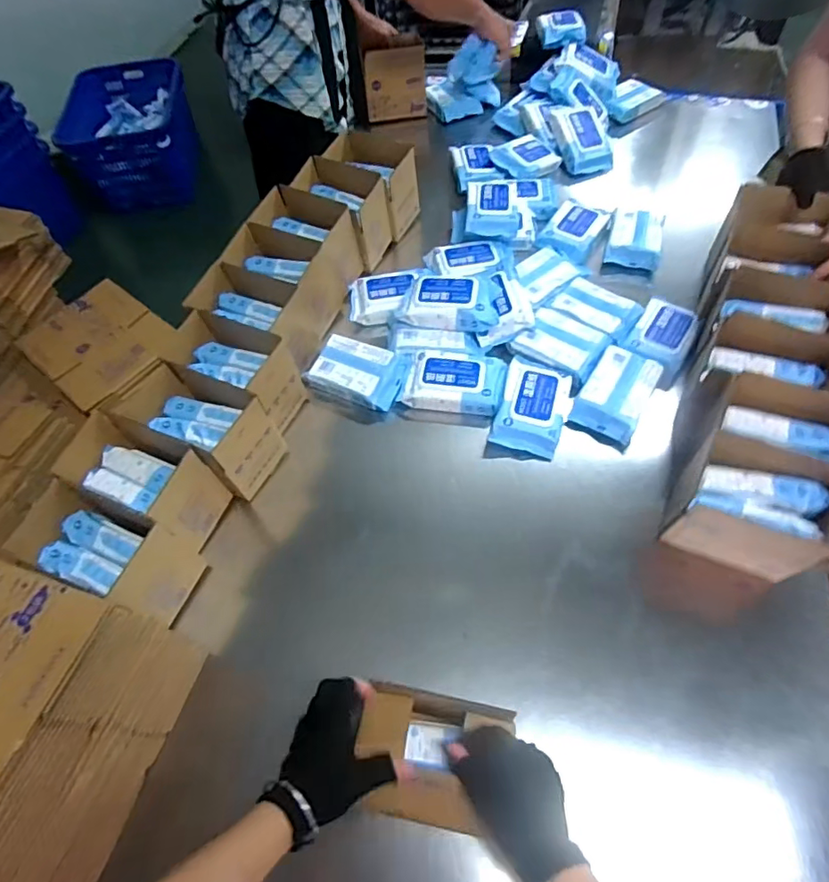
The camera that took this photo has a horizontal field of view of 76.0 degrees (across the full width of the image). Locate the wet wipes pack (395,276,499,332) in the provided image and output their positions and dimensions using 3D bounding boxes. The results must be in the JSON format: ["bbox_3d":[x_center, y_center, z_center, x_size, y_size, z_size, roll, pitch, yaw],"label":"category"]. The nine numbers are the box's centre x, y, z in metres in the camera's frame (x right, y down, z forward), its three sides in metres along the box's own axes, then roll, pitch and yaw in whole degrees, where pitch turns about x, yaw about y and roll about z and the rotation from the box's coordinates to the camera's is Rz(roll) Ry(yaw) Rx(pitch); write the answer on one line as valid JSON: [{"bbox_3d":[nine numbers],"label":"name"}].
[{"bbox_3d":[0.063,-0.240,0.937,0.173,0.048,0.107,9,58,10],"label":"wet wipes pack"}]

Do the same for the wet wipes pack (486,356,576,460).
[{"bbox_3d":[0.195,-0.060,0.863,0.116,0.038,0.177,14,59,13],"label":"wet wipes pack"}]

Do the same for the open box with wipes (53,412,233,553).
[{"bbox_3d":[-0.379,0.058,0.750,0.191,0.133,0.109,20,60,16],"label":"open box with wipes"}]

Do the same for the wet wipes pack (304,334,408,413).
[{"bbox_3d":[-0.094,-0.119,0.911,0.156,0.040,0.111,20,61,16],"label":"wet wipes pack"}]

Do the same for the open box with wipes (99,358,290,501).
[{"bbox_3d":[-0.324,-0.017,0.806,0.199,0.146,0.119,23,62,18],"label":"open box with wipes"}]

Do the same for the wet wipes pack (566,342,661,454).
[{"bbox_3d":[0.334,-0.079,0.877,0.106,0.054,0.169,26,62,19],"label":"wet wipes pack"}]

